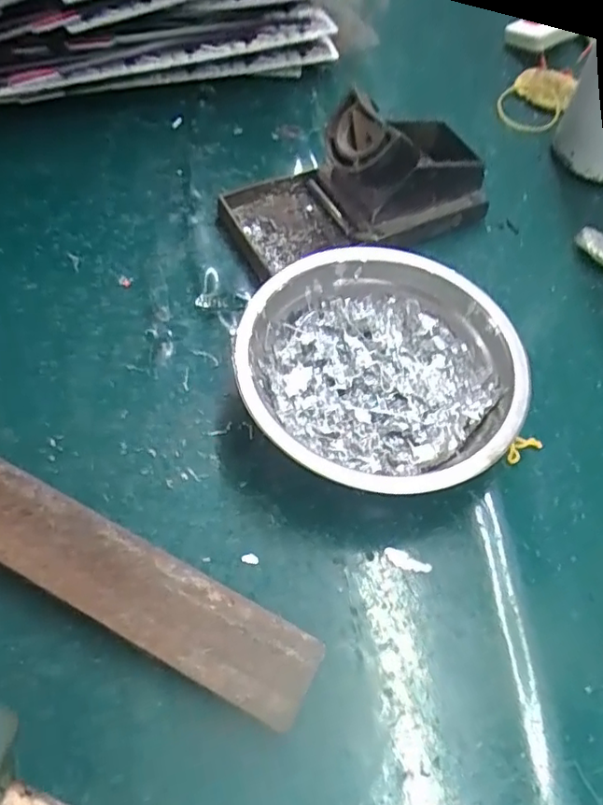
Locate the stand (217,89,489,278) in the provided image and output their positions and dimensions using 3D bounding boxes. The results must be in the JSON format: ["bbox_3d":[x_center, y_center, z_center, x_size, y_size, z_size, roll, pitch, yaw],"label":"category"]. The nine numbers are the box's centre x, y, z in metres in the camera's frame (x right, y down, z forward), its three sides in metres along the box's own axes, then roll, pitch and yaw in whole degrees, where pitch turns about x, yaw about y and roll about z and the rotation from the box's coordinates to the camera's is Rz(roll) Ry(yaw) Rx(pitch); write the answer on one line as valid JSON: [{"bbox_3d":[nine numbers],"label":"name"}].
[{"bbox_3d":[0.037,-0.126,0.340,0.157,0.062,0.071,-17,62,-14],"label":"stand"}]

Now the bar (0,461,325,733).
[{"bbox_3d":[-0.086,0.064,0.245,0.197,0.018,0.033,26,61,11],"label":"bar"}]

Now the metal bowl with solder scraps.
[{"bbox_3d":[0.035,-0.012,0.287,0.124,0.040,0.124,2,59,-3],"label":"metal bowl with solder scraps"}]

